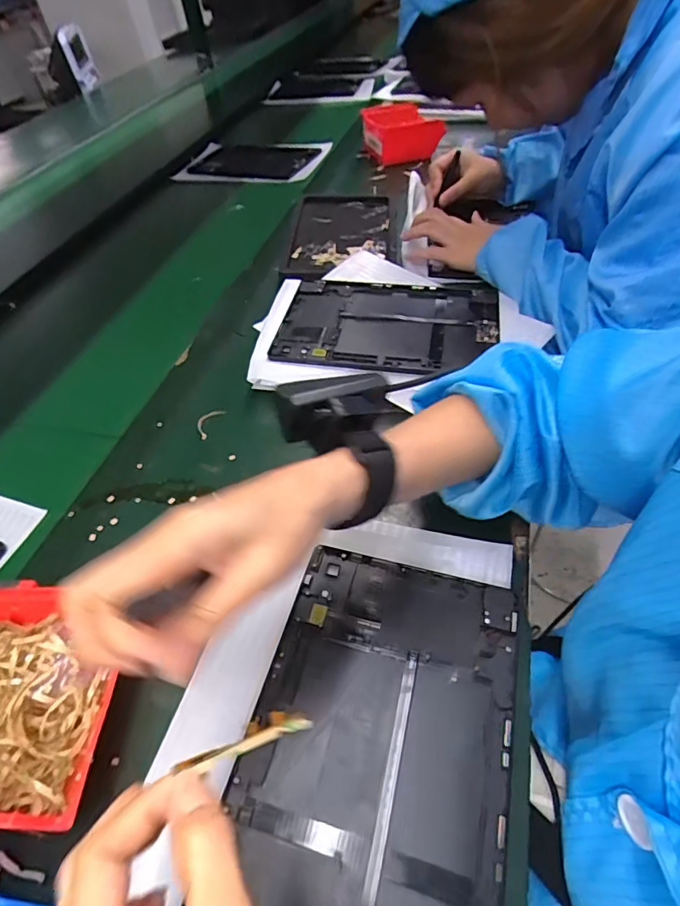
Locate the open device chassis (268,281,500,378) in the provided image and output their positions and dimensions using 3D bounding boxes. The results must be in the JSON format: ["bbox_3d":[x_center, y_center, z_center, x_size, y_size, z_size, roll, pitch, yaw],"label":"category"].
[{"bbox_3d":[0.054,-0.143,0.553,0.237,0.014,0.167,4,49,9],"label":"open device chassis"}]

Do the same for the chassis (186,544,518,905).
[{"bbox_3d":[0.023,0.173,0.299,0.151,0.008,0.233,9,50,14],"label":"chassis"}]

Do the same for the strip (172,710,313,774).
[{"bbox_3d":[-0.039,0.119,0.204,0.054,0.006,0.011,-9,46,-26],"label":"strip"}]

